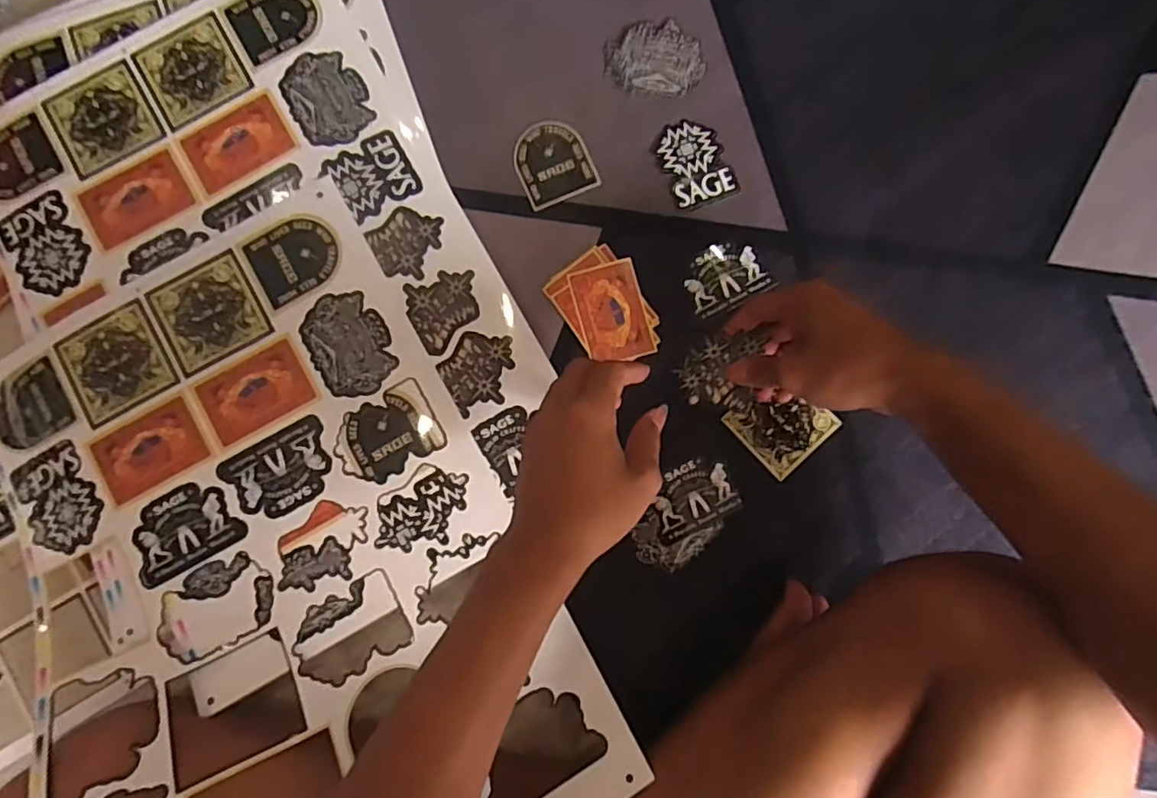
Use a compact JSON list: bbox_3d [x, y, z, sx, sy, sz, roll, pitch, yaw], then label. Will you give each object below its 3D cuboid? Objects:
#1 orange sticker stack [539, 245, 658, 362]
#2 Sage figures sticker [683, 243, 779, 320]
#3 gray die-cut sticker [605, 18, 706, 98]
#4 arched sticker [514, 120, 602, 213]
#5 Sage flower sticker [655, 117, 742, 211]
[{"bbox_3d":[0.023,-0.072,0.473,0.067,0.004,0.093,-32,85,-3],"label":"orange sticker stack"},{"bbox_3d":[0.119,-0.100,0.478,0.065,0.004,0.052,-23,84,-2],"label":"Sage figures sticker"},{"bbox_3d":[0.065,-0.288,0.497,0.082,0.004,0.062,6,84,1],"label":"gray die-cut sticker"},{"bbox_3d":[-0.022,-0.198,0.490,0.060,0.004,0.067,-22,84,-2],"label":"arched sticker"},{"bbox_3d":[0.097,-0.196,0.487,0.054,0.004,0.072,-19,84,-2],"label":"Sage flower sticker"}]

